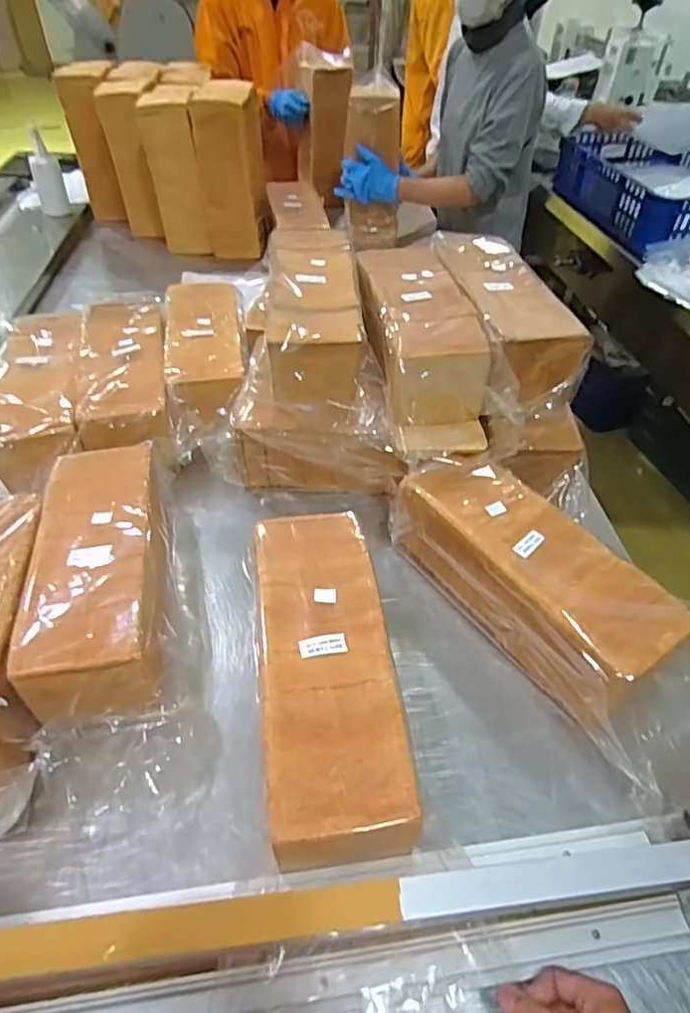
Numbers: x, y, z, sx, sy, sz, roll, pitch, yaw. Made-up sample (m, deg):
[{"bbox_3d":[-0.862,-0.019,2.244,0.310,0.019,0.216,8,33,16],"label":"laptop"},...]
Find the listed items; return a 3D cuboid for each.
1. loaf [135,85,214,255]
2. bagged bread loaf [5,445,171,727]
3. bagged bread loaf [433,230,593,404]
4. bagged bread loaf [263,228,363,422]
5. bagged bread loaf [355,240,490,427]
[{"bbox_3d":[-0.413,-0.814,1.396,0.127,0.327,0.121,-3,46,-5],"label":"loaf"},{"bbox_3d":[-0.287,0.062,0.670,0.140,0.081,0.350,-7,47,-9],"label":"bagged bread loaf"},{"bbox_3d":[0.238,-0.327,0.908,0.131,0.091,0.392,-6,47,-8],"label":"bagged bread loaf"},{"bbox_3d":[-0.050,-0.303,0.897,0.132,0.101,0.412,-1,46,-3],"label":"bagged bread loaf"},{"bbox_3d":[0.107,-0.276,0.866,0.139,0.092,0.386,-3,46,-5],"label":"bagged bread loaf"}]

